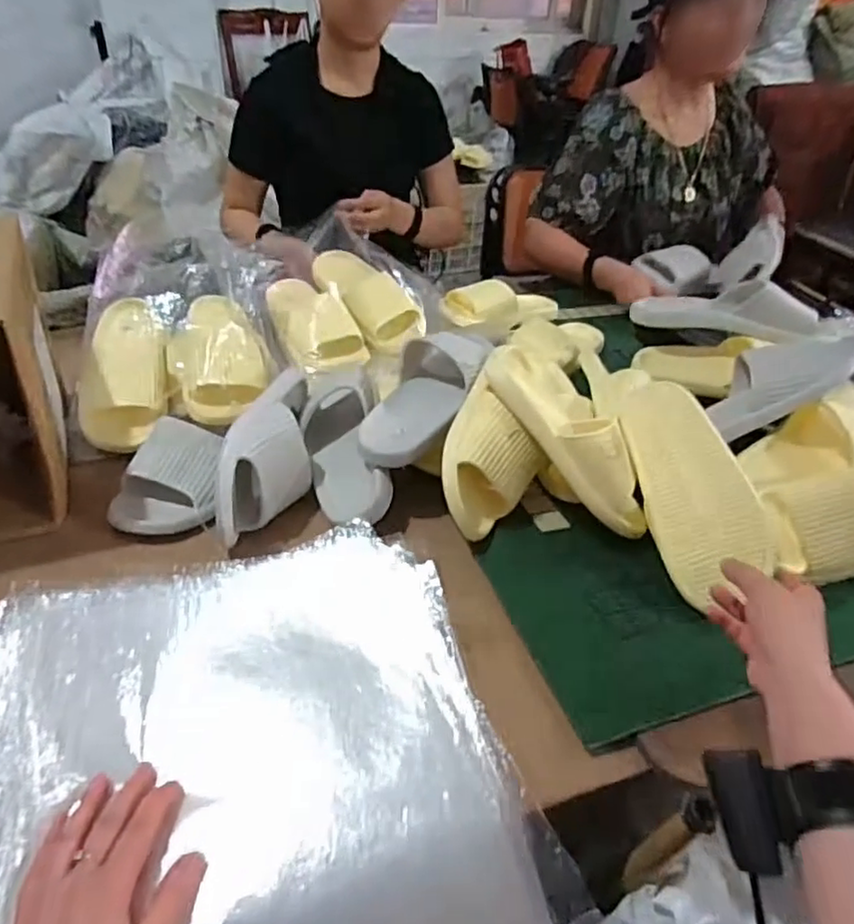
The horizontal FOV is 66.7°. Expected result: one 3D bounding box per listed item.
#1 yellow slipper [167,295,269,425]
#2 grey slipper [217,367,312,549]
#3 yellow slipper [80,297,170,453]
[{"bbox_3d":[-0.277,-0.150,0.865,0.110,0.074,0.240,-7,39,-13],"label":"yellow slipper"},{"bbox_3d":[-0.165,-0.024,0.737,0.066,0.099,0.294,6,38,3],"label":"grey slipper"},{"bbox_3d":[-0.392,-0.123,0.831,0.102,0.078,0.231,-7,53,-13],"label":"yellow slipper"}]

